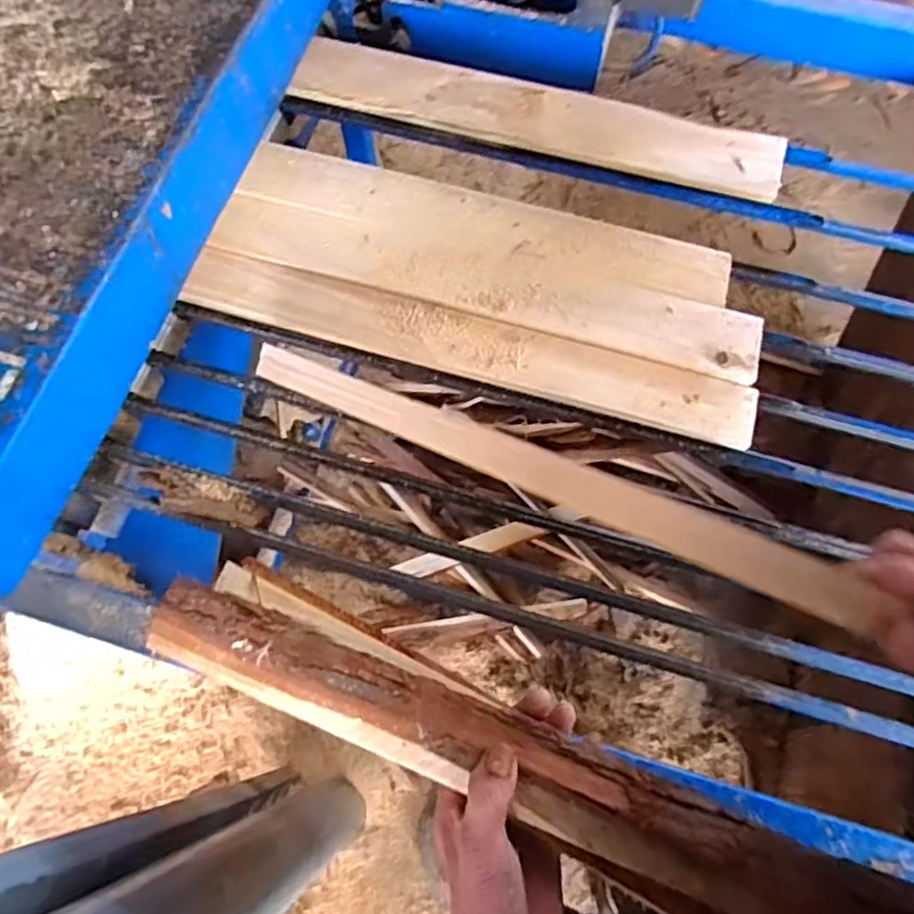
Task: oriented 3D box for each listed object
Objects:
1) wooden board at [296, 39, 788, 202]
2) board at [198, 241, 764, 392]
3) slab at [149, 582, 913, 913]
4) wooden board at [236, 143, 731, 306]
[{"bbox_3d":[0.074,-0.337,0.643,0.478,0.024,0.072,16,69,7],"label":"wooden board"},{"bbox_3d":[0.023,-0.153,0.570,0.470,0.014,0.064,16,69,6],"label":"board"},{"bbox_3d":[0.026,0.189,0.407,0.503,0.048,0.068,20,69,15],"label":"slab"},{"bbox_3d":[0.025,-0.215,0.595,0.436,0.014,0.068,14,69,6],"label":"wooden board"}]

